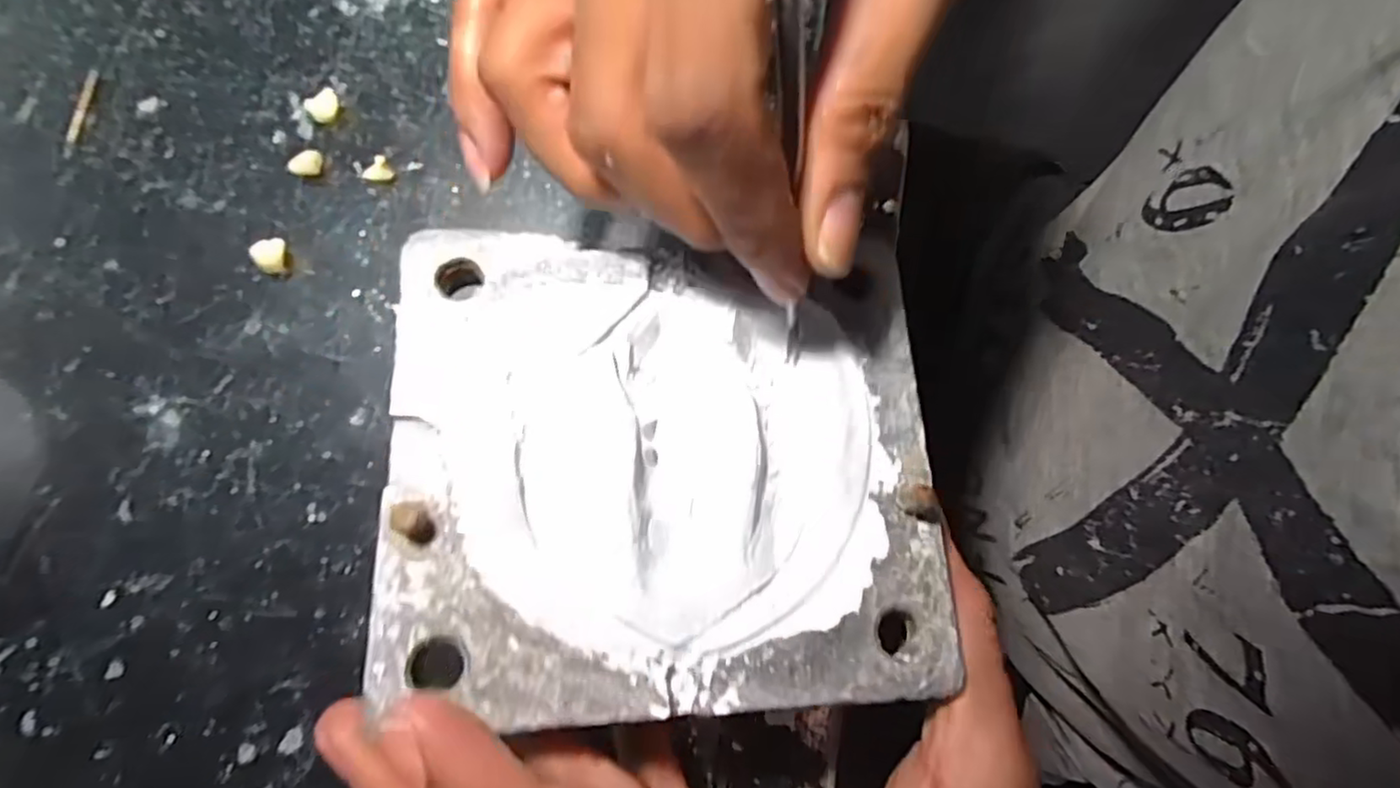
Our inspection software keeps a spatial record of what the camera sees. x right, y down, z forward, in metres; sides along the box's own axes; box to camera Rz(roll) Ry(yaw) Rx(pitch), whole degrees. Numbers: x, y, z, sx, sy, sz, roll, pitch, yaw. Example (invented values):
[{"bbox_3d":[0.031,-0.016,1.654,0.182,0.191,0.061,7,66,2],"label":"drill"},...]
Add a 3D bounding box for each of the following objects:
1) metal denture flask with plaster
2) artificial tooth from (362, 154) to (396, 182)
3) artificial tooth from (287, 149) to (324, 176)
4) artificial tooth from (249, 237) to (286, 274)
[{"bbox_3d":[-0.007,0.014,0.150,0.123,0.026,0.108,-1,80,1],"label":"metal denture flask with plaster"},{"bbox_3d":[-0.108,-0.074,0.215,0.010,0.007,0.007,-37,81,-5],"label":"artificial tooth"},{"bbox_3d":[-0.133,-0.077,0.217,0.011,0.006,0.007,-19,80,-2],"label":"artificial tooth"},{"bbox_3d":[-0.141,-0.046,0.212,0.009,0.006,0.012,22,81,5],"label":"artificial tooth"}]

